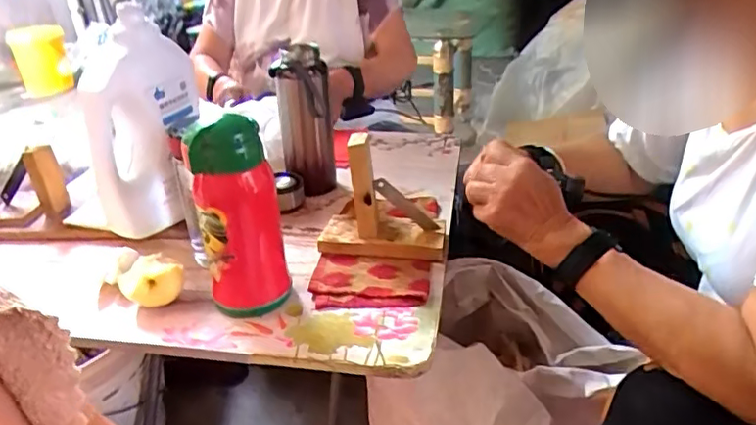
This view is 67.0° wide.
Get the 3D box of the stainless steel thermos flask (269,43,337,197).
[{"bbox_3d":[-0.098,-0.113,0.778,0.071,0.205,0.059,-8,29,-5],"label":"stainless steel thermos flask"}]

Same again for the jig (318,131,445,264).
[{"bbox_3d":[0.002,-0.020,0.665,0.145,0.133,0.073,2,29,12],"label":"jig"}]

